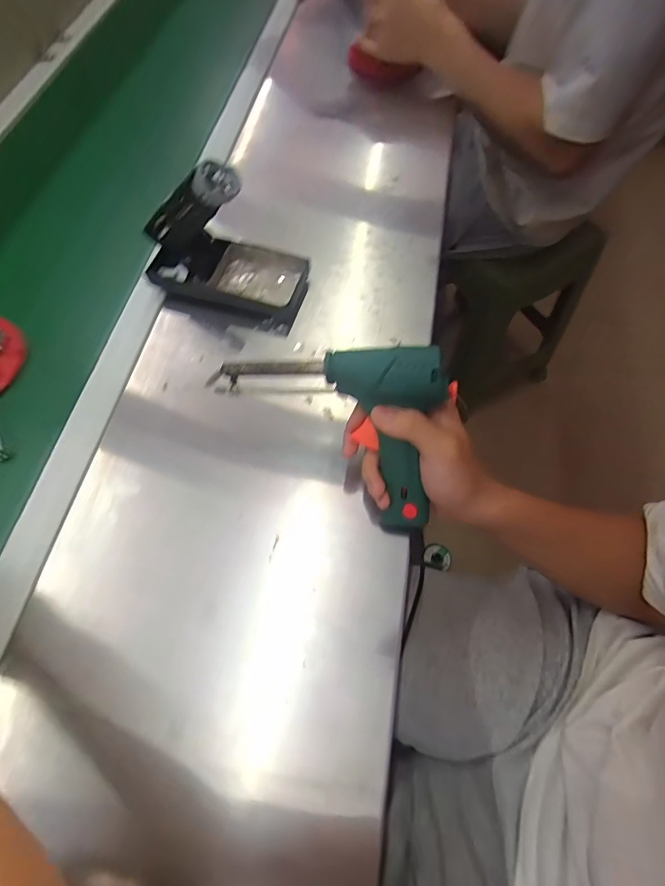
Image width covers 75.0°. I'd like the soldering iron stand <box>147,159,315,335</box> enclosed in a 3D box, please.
[{"bbox_3d":[-0.115,-0.207,0.448,0.169,0.131,0.080,15,66,8],"label":"soldering iron stand"}]

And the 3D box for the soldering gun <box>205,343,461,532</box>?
[{"bbox_3d":[0.023,-0.033,0.349,0.203,0.127,0.045,39,30,3],"label":"soldering gun"}]

